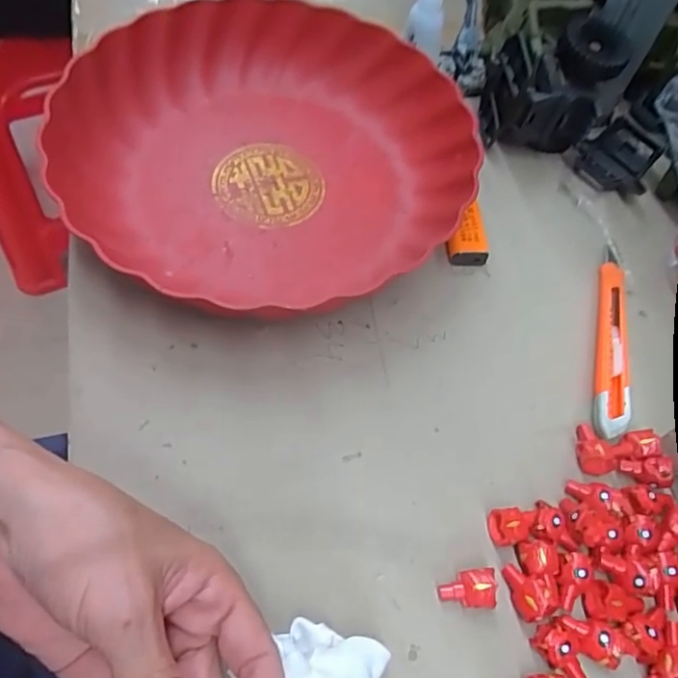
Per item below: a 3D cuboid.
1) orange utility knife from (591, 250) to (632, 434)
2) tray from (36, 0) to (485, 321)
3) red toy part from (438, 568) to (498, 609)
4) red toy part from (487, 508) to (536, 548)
[{"bbox_3d":[0.159,-0.004,0.344,0.019,0.006,0.134,15,59,3],"label":"orange utility knife"},{"bbox_3d":[-0.045,-0.115,0.368,0.230,0.063,0.232,38,63,16],"label":"tray"},{"bbox_3d":[0.058,0.112,0.266,0.024,0.012,0.017,5,59,-3],"label":"red toy part"},{"bbox_3d":[0.083,0.089,0.282,0.022,0.011,0.016,2,59,-5],"label":"red toy part"}]

